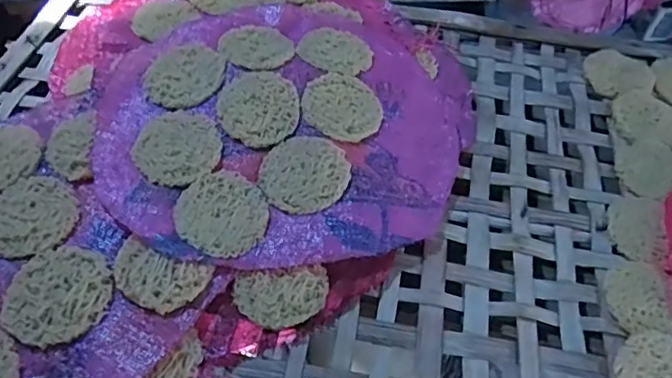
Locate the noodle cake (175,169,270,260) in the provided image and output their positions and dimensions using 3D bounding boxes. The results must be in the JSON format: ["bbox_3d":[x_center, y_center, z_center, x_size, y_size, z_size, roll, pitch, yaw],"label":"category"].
[{"bbox_3d":[-0.100,0.023,0.488,0.076,0.017,0.079,2,54,-3],"label":"noodle cake"}]

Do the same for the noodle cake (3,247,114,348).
[{"bbox_3d":[-0.219,0.082,0.437,0.078,0.010,0.079,2,54,-3],"label":"noodle cake"}]

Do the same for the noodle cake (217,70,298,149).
[{"bbox_3d":[-0.074,-0.080,0.537,0.074,0.009,0.084,-10,71,-10],"label":"noodle cake"}]

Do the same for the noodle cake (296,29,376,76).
[{"bbox_3d":[-0.001,-0.148,0.597,0.077,0.009,0.076,24,48,8],"label":"noodle cake"}]

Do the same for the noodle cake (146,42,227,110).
[{"bbox_3d":[-0.150,-0.114,0.554,0.075,0.004,0.080,-1,61,2],"label":"noodle cake"}]

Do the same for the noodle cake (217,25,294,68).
[{"bbox_3d":[-0.082,-0.151,0.586,0.073,0.013,0.079,1,53,-2],"label":"noodle cake"}]

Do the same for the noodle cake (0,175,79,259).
[{"bbox_3d":[-0.265,0.023,0.479,0.075,0.008,0.080,2,54,-3],"label":"noodle cake"}]

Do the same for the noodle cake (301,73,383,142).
[{"bbox_3d":[0.007,-0.082,0.552,0.076,0.020,0.076,1,53,-2],"label":"noodle cake"}]

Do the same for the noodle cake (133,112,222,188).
[{"bbox_3d":[-0.147,-0.039,0.514,0.074,0.013,0.078,2,54,-3],"label":"noodle cake"}]

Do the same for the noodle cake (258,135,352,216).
[{"bbox_3d":[-0.029,-0.014,0.508,0.077,0.013,0.077,2,54,-3],"label":"noodle cake"}]

